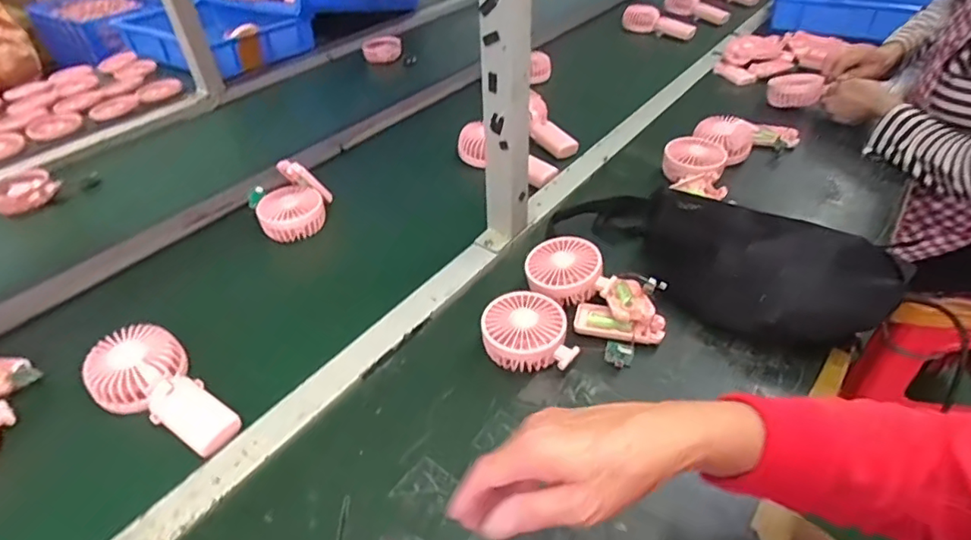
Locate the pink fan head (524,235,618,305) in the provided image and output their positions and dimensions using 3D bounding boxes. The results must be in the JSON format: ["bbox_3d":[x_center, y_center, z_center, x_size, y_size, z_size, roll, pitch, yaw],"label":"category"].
[{"bbox_3d":[0.094,0.001,0.649,0.092,0.043,0.085,-3,40,-2],"label":"pink fan head"}]

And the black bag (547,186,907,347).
[{"bbox_3d":[0.245,-0.024,0.634,0.130,0.103,0.374,-32,48,-31],"label":"black bag"}]

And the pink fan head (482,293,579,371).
[{"bbox_3d":[0.043,0.069,0.583,0.092,0.044,0.090,-6,40,-5],"label":"pink fan head"}]

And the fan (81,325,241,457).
[{"bbox_3d":[-0.319,0.122,0.552,0.177,0.033,0.083,30,48,15],"label":"fan"}]

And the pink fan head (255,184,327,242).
[{"bbox_3d":[-0.271,-0.083,0.773,0.087,0.039,0.091,43,52,14],"label":"pink fan head"}]

